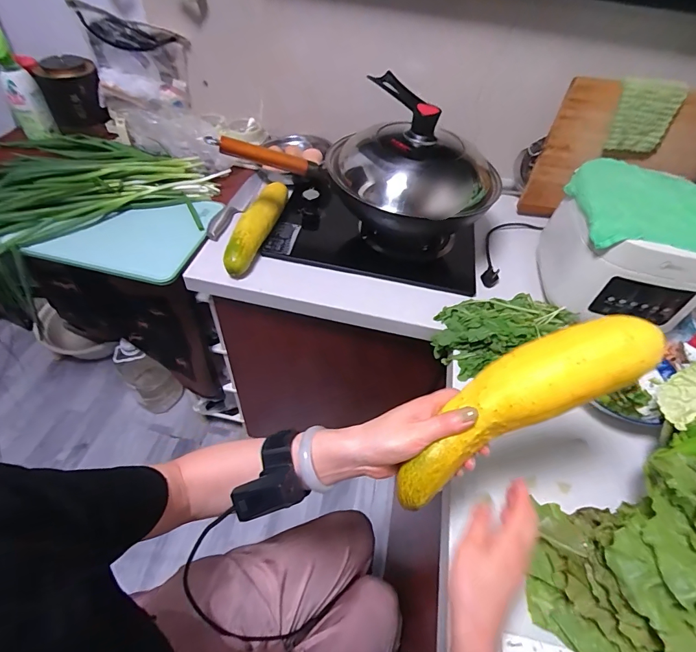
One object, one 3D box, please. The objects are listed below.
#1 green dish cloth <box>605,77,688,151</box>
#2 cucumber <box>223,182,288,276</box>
[{"bbox_3d":[0.580,-0.409,0.755,0.115,0.123,0.015,3,34,3],"label":"green dish cloth"},{"bbox_3d":[-0.181,-0.198,0.782,0.061,0.063,0.244,11,50,3],"label":"cucumber"}]

